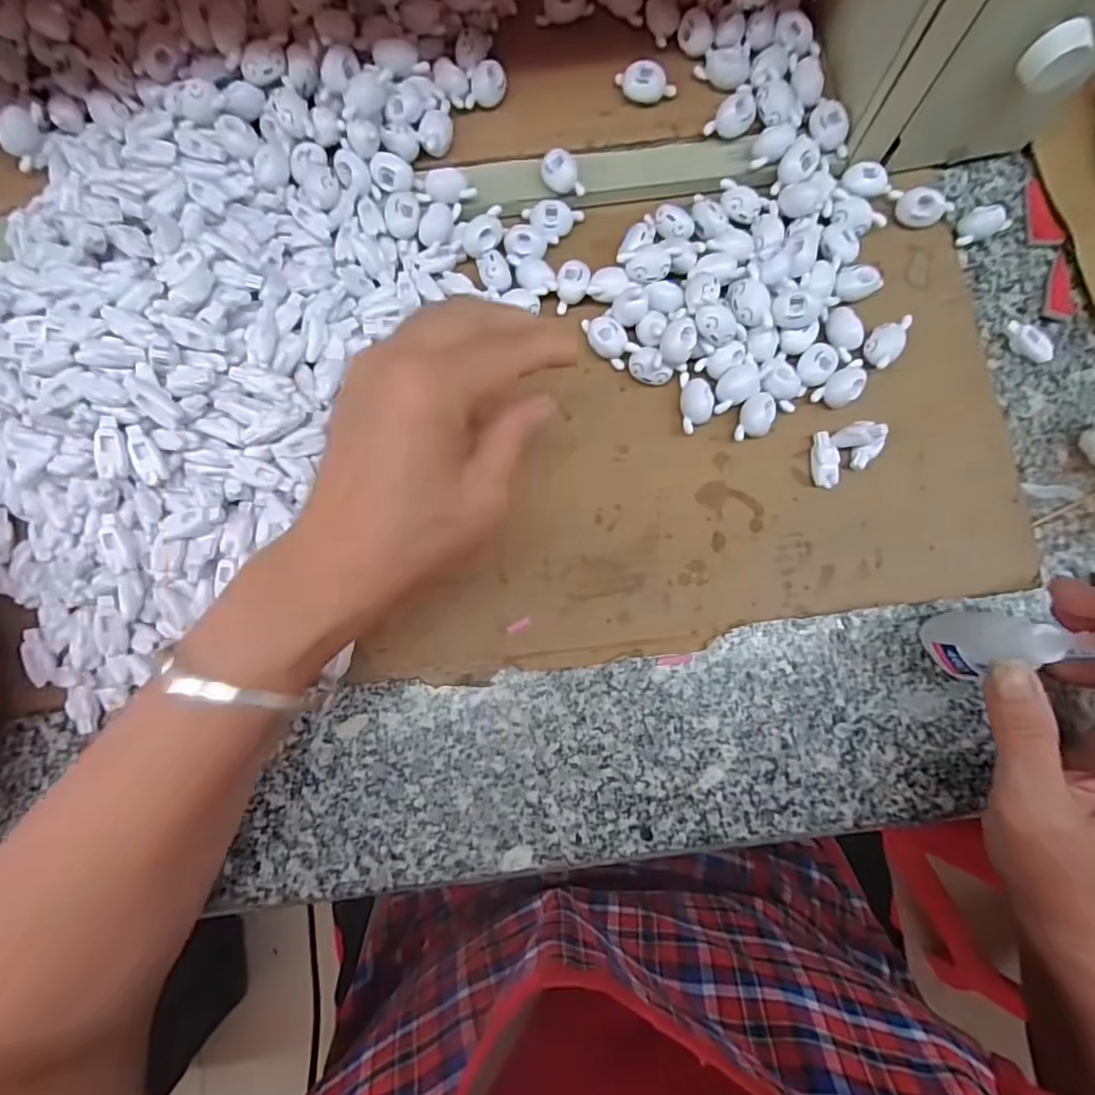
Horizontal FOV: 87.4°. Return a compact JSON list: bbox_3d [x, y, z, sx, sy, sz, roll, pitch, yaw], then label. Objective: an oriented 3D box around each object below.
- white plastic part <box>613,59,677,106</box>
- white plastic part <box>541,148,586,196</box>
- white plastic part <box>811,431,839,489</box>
[{"bbox_3d":[0.055,-0.261,0.322,0.034,0.015,0.013,12,77,4],"label":"white plastic part"},{"bbox_3d":[0.009,-0.207,0.317,0.023,0.014,0.017,2,77,1],"label":"white plastic part"},{"bbox_3d":[0.147,-0.047,0.303,0.013,0.008,0.028,1,76,1],"label":"white plastic part"}]

